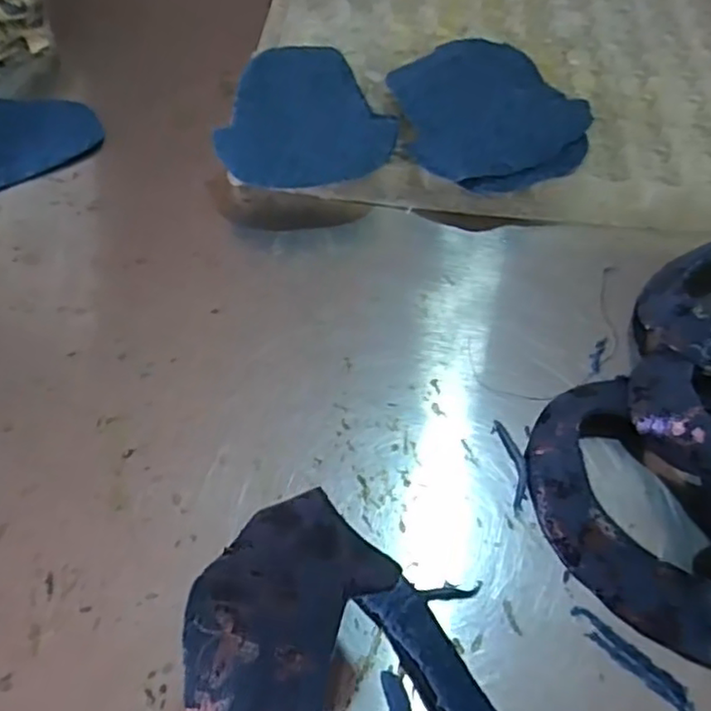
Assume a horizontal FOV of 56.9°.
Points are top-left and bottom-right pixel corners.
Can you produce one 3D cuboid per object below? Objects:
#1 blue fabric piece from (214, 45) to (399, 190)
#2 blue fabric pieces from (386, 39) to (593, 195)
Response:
[{"bbox_3d":[-0.047,-0.184,0.496,0.126,0.013,0.157,-19,58,-15],"label":"blue fabric piece"},{"bbox_3d":[0.104,-0.199,0.506,0.138,0.020,0.174,-7,57,-7],"label":"blue fabric pieces"}]

